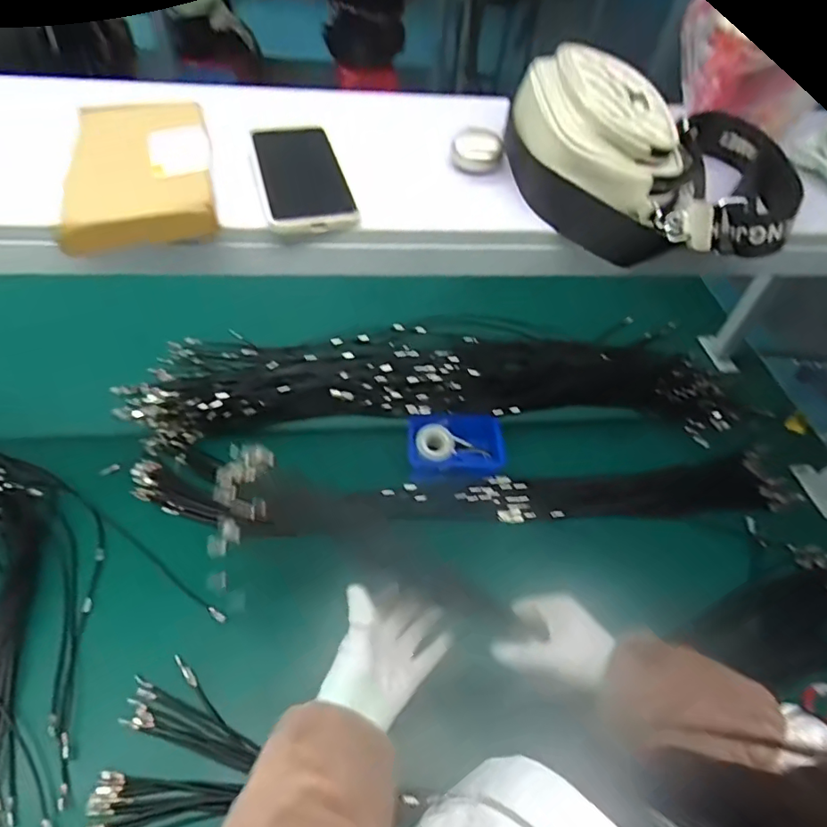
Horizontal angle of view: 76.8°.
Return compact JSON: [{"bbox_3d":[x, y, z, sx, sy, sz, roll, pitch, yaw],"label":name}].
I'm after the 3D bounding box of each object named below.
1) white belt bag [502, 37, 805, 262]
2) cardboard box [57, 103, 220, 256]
[{"bbox_3d":[0.236,-0.251,0.498,0.263,0.092,0.237,-2,48,-8],"label":"white belt bag"},{"bbox_3d":[-0.233,-0.213,0.450,0.109,0.030,0.205,-11,52,-14],"label":"cardboard box"}]

